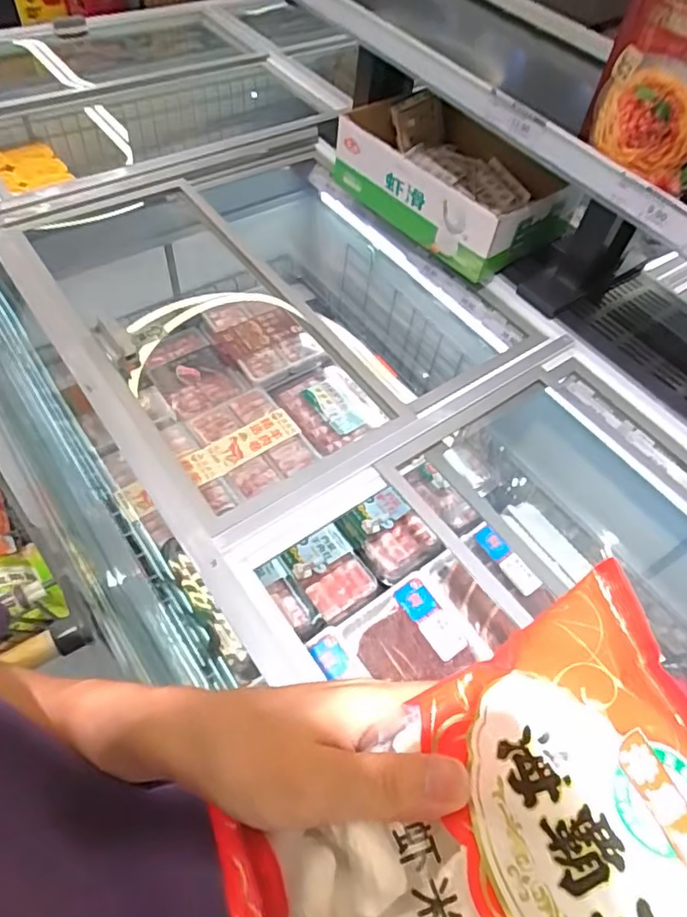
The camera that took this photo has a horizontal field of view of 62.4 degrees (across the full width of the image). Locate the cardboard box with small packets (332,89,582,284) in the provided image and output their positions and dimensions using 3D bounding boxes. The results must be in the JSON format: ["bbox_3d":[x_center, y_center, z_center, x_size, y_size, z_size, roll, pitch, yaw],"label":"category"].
[{"bbox_3d":[0.192,-0.517,1.036,0.254,0.126,0.404,-36,66,-25],"label":"cardboard box with small packets"}]

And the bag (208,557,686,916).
[{"bbox_3d":[0.055,0.169,0.225,0.227,0.050,0.160,-28,58,3],"label":"bag"}]

